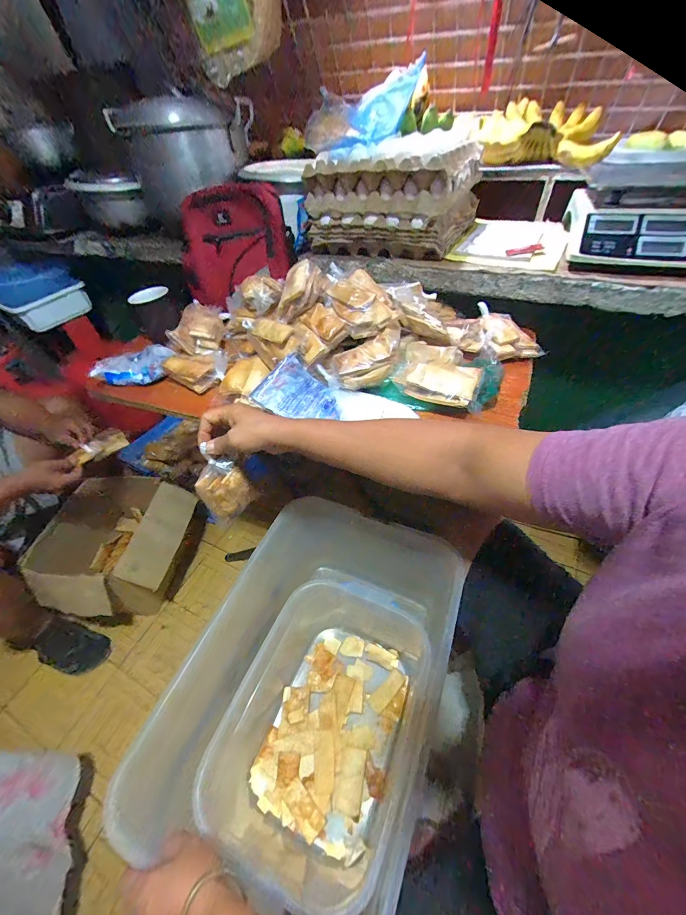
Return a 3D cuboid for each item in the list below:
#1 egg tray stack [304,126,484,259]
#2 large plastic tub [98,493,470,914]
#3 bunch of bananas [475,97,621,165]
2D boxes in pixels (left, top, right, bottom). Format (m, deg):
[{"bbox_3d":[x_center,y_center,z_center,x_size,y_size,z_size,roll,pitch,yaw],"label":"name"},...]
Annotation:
[{"bbox_3d":[0.109,-0.550,0.718,0.282,0.148,0.265,20,52,22],"label":"egg tray stack"},{"bbox_3d":[-0.037,0.349,0.558,0.346,0.251,0.470,15,50,18],"label":"large plastic tub"},{"bbox_3d":[0.420,-0.677,0.721,0.256,0.108,0.157,11,49,15],"label":"bunch of bananas"}]

